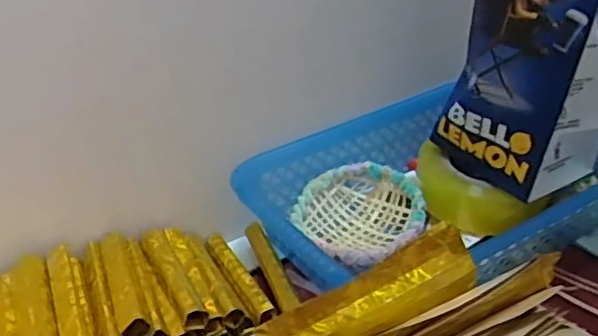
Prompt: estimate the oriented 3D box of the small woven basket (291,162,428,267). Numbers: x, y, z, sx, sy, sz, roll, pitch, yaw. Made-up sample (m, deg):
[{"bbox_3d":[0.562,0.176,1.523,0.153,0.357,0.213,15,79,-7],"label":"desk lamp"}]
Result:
[{"bbox_3d":[0.061,0.047,0.583,0.114,0.042,0.120,-6,32,4],"label":"small woven basket"}]

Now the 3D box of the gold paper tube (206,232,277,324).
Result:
[{"bbox_3d":[-0.059,0.093,0.559,0.020,0.013,0.138,-21,34,-19],"label":"gold paper tube"}]

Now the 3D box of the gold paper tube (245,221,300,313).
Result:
[{"bbox_3d":[-0.025,0.087,0.554,0.018,0.020,0.121,-17,33,-13],"label":"gold paper tube"}]

